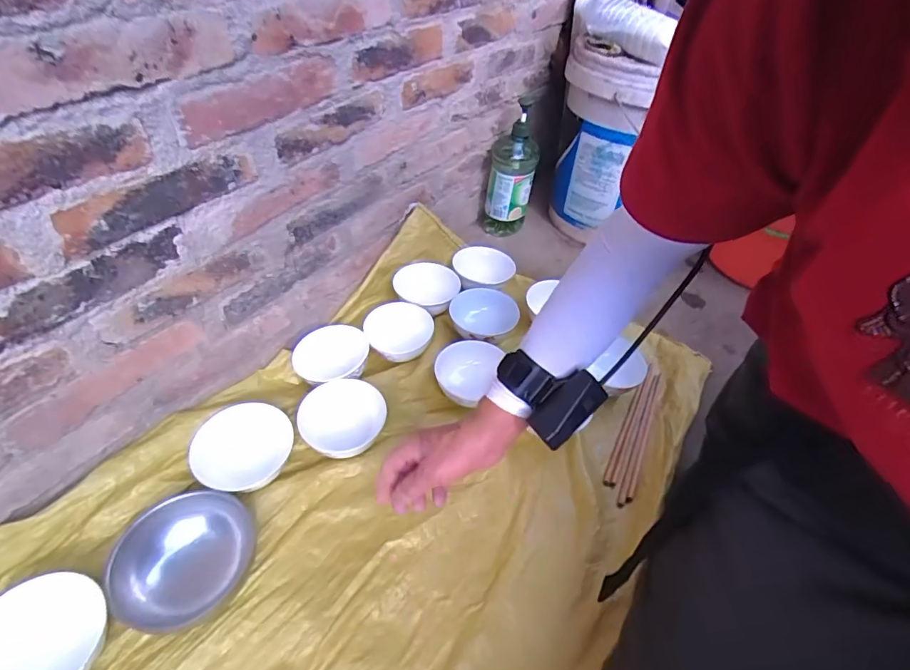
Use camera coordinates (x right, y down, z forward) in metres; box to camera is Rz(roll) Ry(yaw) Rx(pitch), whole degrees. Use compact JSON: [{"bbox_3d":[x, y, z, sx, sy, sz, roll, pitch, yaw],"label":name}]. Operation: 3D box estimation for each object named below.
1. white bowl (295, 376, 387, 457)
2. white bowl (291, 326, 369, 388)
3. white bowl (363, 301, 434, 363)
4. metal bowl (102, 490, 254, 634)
[{"bbox_3d":[-0.154,0.109,0.625,0.096,0.043,0.104,3,44,-3],"label":"white bowl"},{"bbox_3d":[-0.182,0.034,0.678,0.105,0.044,0.096,3,44,-3],"label":"white bowl"},{"bbox_3d":[-0.088,-0.005,0.729,0.104,0.047,0.100,3,44,-3],"label":"white bowl"},{"bbox_3d":[-0.283,0.235,0.478,0.121,0.040,0.129,20,43,-20],"label":"metal bowl"}]

